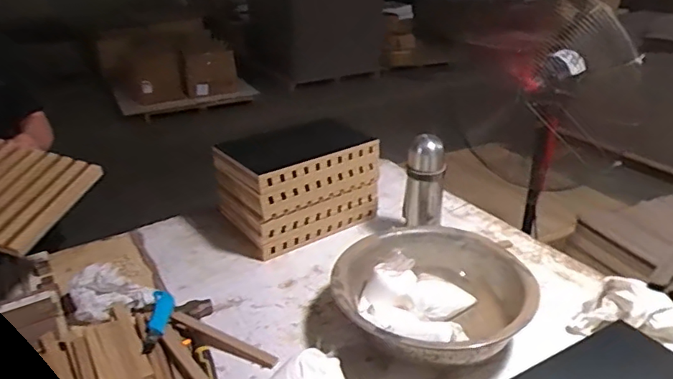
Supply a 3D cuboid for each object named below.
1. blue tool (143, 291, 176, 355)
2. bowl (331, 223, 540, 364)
[{"bbox_3d":[-0.329,0.241,1.000,0.043,0.020,0.168,-5,26,-7],"label":"blue tool"},{"bbox_3d":[0.174,0.201,1.002,0.337,0.134,0.344,-1,26,1],"label":"bowl"}]

